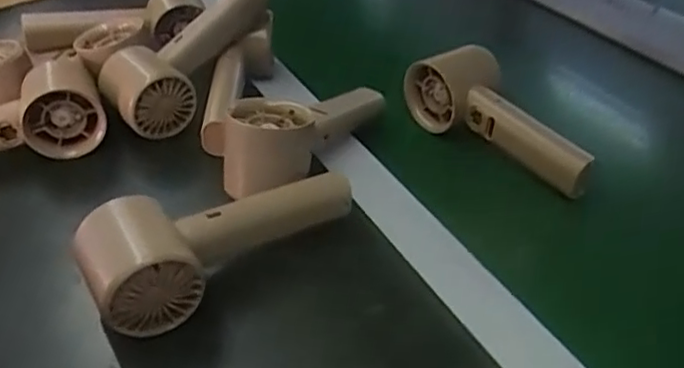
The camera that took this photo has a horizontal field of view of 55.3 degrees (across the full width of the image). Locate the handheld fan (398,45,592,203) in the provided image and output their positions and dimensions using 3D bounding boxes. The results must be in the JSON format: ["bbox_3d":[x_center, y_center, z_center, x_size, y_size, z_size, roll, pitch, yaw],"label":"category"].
[{"bbox_3d":[0.127,-0.056,0.485,0.073,0.053,0.151,-31,46,-31],"label":"handheld fan"}]

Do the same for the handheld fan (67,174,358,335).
[{"bbox_3d":[-0.067,0.028,0.380,0.160,0.054,0.059,-25,42,-26],"label":"handheld fan"}]

